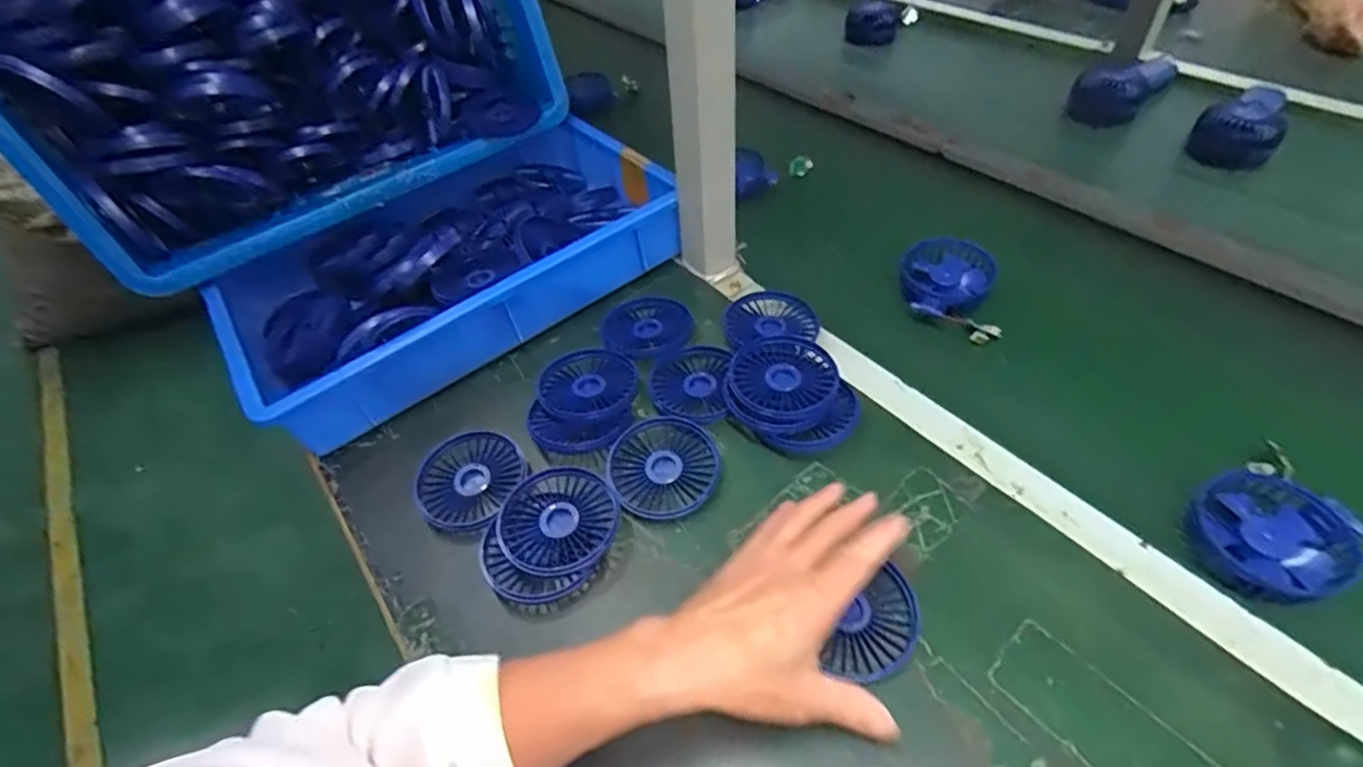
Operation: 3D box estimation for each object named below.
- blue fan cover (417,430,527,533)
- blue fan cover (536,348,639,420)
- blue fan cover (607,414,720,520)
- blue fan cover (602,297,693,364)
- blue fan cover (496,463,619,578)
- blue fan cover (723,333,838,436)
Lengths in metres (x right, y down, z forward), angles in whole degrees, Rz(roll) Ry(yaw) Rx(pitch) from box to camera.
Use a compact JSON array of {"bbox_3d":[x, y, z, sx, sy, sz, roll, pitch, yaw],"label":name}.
[{"bbox_3d":[-0.170,0.081,0.517,0.085,0.019,0.090,-28,53,-17],"label":"blue fan cover"},{"bbox_3d":[-0.084,0.000,0.554,0.085,0.017,0.084,-4,49,3],"label":"blue fan cover"},{"bbox_3d":[-0.014,0.068,0.504,0.085,0.020,0.087,-20,50,-11],"label":"blue fan cover"},{"bbox_3d":[-0.032,-0.056,0.607,0.082,0.010,0.087,4,50,10],"label":"blue fan cover"},{"bbox_3d":[-0.092,0.105,0.477,0.086,0.018,0.088,-24,51,-14],"label":"blue fan cover"},{"bbox_3d":[0.084,-0.003,0.525,0.086,0.011,0.096,35,67,29],"label":"blue fan cover"}]

